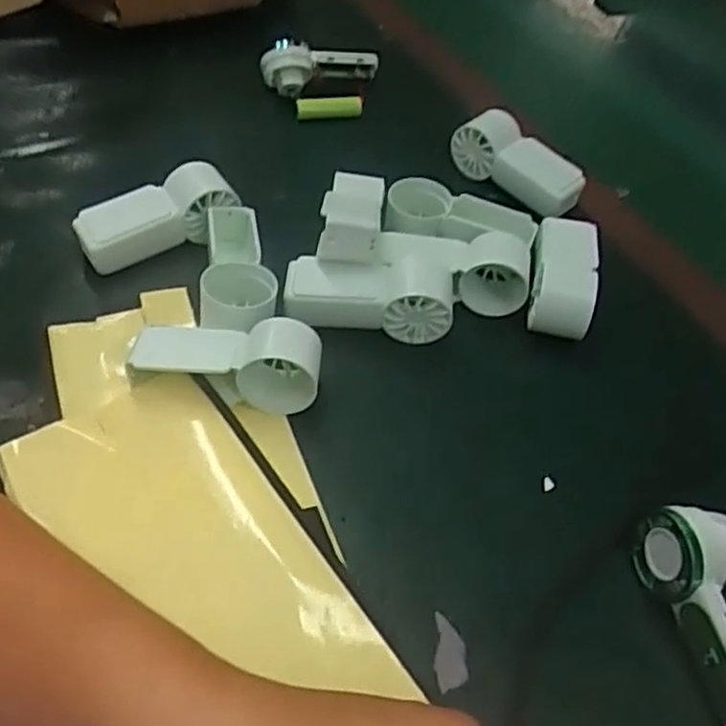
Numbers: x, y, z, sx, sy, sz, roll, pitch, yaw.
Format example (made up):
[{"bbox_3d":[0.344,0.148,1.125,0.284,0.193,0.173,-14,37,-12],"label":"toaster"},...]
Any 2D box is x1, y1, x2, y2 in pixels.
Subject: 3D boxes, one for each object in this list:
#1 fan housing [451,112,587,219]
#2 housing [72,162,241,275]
[{"bbox_3d":[0.110,-0.139,0.514,0.093,0.049,0.039,38,55,22],"label":"fan housing"},{"bbox_3d":[-0.123,-0.085,0.434,0.089,0.034,0.036,-23,56,-25],"label":"housing"}]

